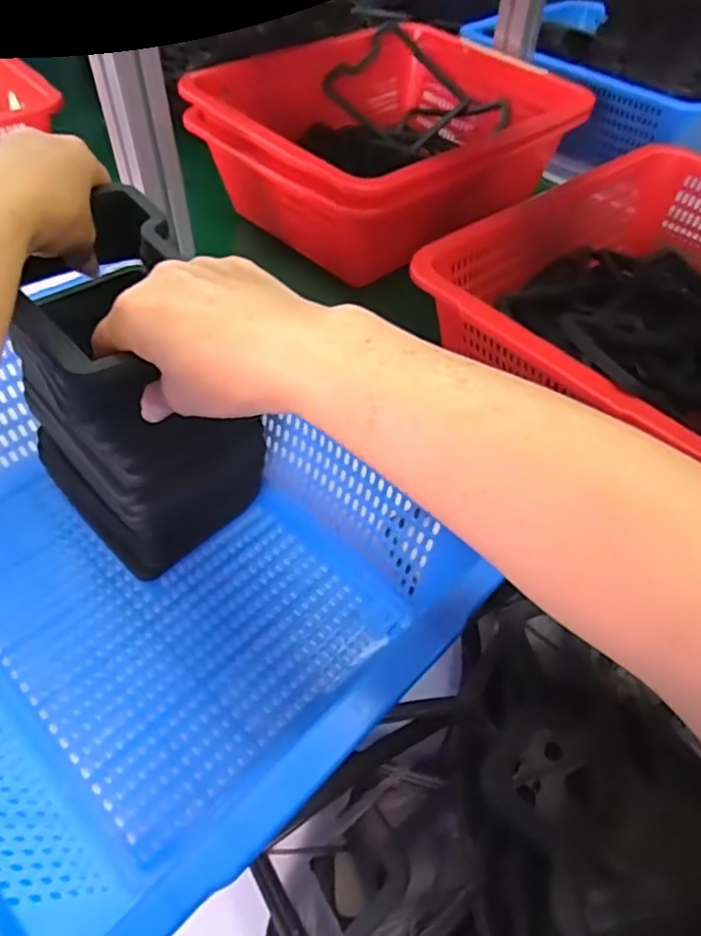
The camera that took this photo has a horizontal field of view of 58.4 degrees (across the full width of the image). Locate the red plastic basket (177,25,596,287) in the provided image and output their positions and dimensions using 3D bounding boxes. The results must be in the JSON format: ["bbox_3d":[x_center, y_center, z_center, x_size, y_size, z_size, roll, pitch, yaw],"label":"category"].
[{"bbox_3d":[0.040,-0.399,0.758,0.410,0.134,0.343,-34,58,-26],"label":"red plastic basket"}]

